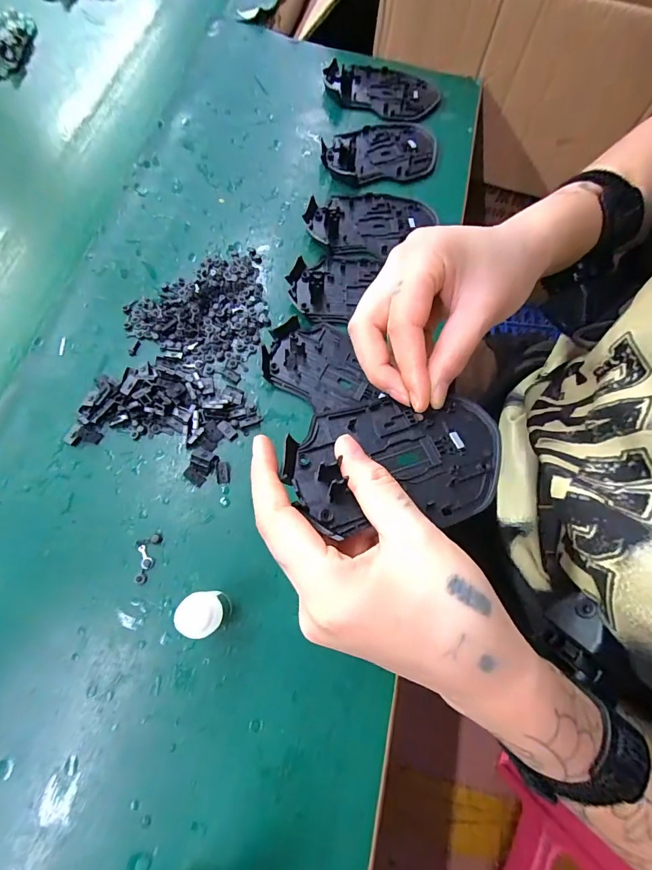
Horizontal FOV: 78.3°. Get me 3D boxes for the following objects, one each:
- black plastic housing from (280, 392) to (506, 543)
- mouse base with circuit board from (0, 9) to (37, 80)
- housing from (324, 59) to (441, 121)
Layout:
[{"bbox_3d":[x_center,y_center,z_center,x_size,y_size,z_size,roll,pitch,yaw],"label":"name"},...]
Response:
[{"bbox_3d":[0.037,0.012,0.206,0.113,0.014,0.068,-6,70,-5],"label":"black plastic housing"},{"bbox_3d":[-0.330,-0.401,0.407,0.048,0.020,0.087,-2,70,-3],"label":"mouse base with circuit board"},{"bbox_3d":[0.058,-0.357,0.411,0.114,0.013,0.070,12,70,2],"label":"housing"}]

